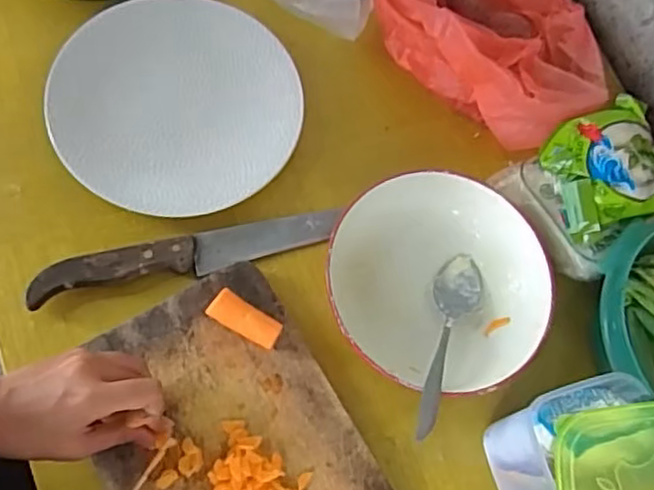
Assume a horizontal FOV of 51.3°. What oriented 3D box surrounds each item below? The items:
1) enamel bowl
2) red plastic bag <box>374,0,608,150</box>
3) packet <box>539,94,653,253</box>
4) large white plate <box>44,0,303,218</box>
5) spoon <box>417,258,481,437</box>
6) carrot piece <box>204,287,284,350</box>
[{"bbox_3d":[0.090,0.031,0.538,0.168,0.058,0.165,2,71,-6],"label":"enamel bowl"},{"bbox_3d":[0.154,-0.195,0.601,0.203,0.074,0.158,36,71,6],"label":"red plastic bag"},{"bbox_3d":[0.228,-0.062,0.549,0.106,0.038,0.094,-24,76,-14],"label":"packet"},{"bbox_3d":[-0.125,-0.120,0.560,0.198,0.013,0.193,1,73,-2],"label":"large white plate"},{"bbox_3d":[0.090,0.070,0.511,0.037,0.020,0.166,20,43,4],"label":"spoon"},{"bbox_3d":[-0.060,0.056,0.505,0.054,0.021,0.023,28,74,6],"label":"carrot piece"}]

